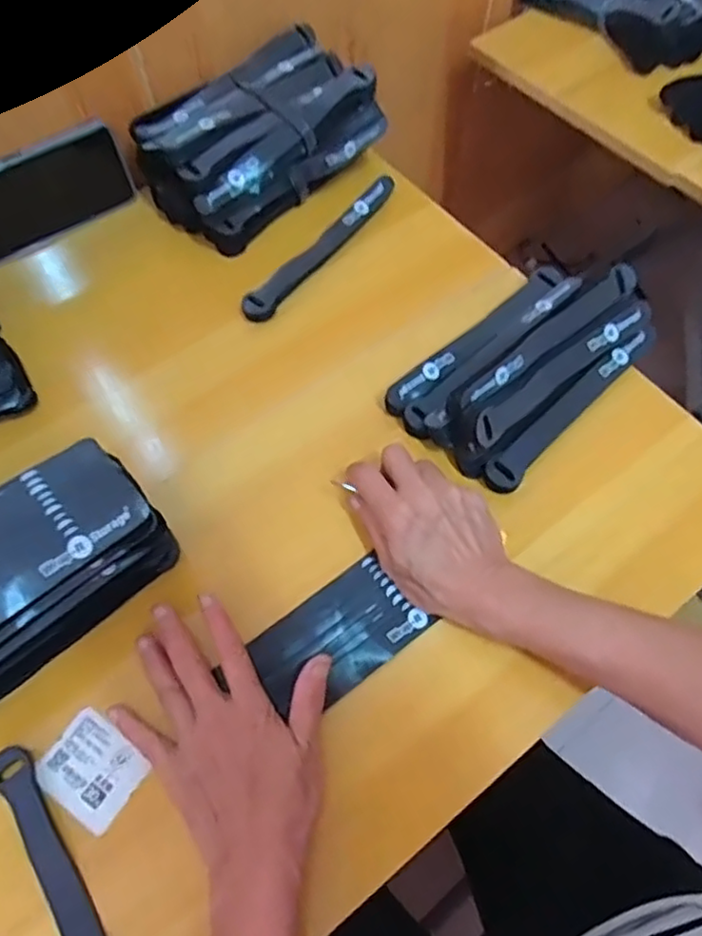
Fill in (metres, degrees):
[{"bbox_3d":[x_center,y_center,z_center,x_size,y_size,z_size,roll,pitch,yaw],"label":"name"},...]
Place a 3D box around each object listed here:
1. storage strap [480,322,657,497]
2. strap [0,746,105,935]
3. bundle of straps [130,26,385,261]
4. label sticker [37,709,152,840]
[{"bbox_3d":[0.172,-0.048,0.495,0.191,0.016,0.025,-41,69,-19],"label":"storage strap"},{"bbox_3d":[-0.151,0.244,0.348,0.021,0.009,0.196,-26,64,-26],"label":"strap"},{"bbox_3d":[-0.085,-0.299,0.592,0.199,0.091,0.130,-37,68,-18],"label":"bundle of straps"},{"bbox_3d":[-0.156,0.182,0.388,0.059,0.005,0.046,33,67,16],"label":"label sticker"}]

